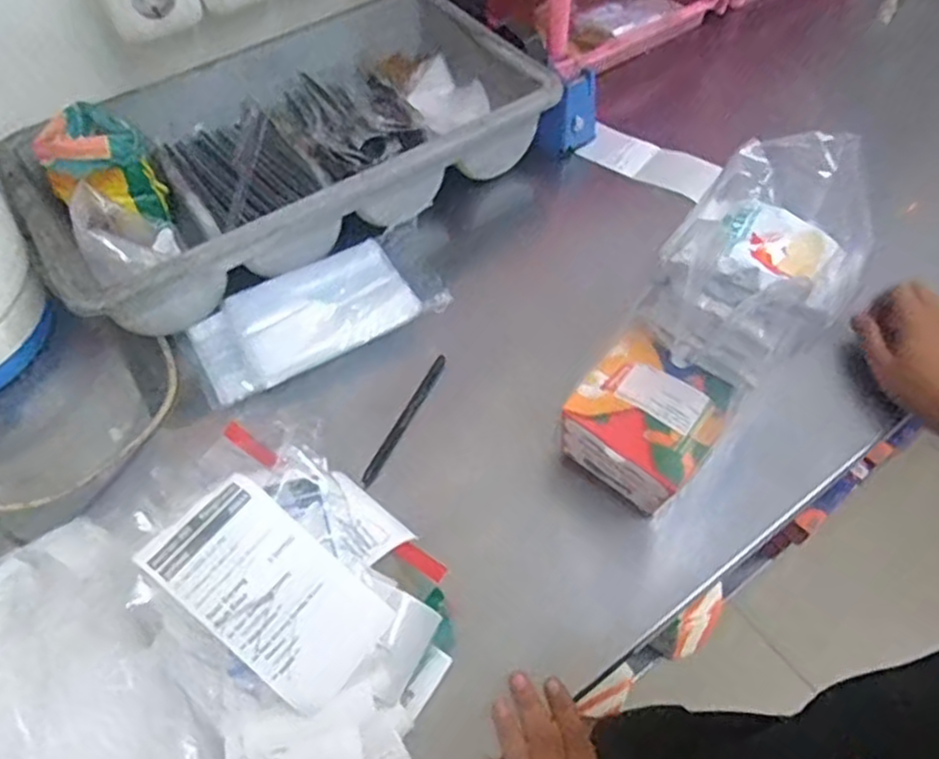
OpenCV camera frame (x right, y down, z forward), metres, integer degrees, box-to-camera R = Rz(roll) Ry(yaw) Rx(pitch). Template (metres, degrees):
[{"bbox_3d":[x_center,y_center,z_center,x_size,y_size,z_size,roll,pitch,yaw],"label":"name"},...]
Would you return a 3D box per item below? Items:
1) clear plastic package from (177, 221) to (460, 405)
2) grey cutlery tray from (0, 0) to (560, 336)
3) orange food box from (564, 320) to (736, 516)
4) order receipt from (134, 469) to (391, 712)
[{"bbox_3d":[-0.140,-0.060,0.645,0.220,0.029,0.107,-22,57,-13],"label":"clear plastic package"},{"bbox_3d":[-0.179,-0.244,0.718,0.492,0.088,0.286,-28,58,-17],"label":"grey cutlery tray"},{"bbox_3d":[0.135,0.033,0.543,0.104,0.064,0.105,31,62,22],"label":"orange food box"},{"bbox_3d":[-0.121,0.129,0.436,0.139,0.008,0.079,44,62,-2],"label":"order receipt"}]

